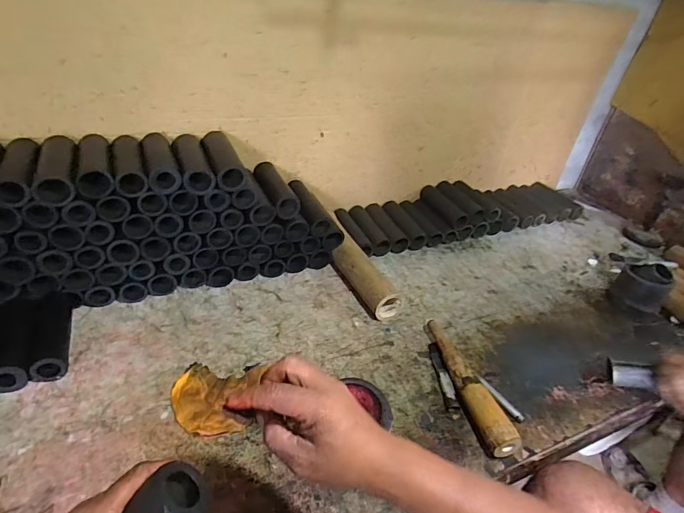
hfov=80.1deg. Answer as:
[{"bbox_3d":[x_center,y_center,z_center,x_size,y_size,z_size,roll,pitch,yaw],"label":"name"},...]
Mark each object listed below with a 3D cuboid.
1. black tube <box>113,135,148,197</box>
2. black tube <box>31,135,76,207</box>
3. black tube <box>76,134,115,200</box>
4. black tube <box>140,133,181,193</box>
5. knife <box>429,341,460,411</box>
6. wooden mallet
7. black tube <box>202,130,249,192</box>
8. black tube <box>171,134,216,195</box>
[{"bbox_3d":[-0.414,-0.178,0.791,0.054,0.047,0.187,-10,37,-23],"label":"black tube"},{"bbox_3d":[-0.512,-0.158,0.735,0.058,0.054,0.187,-10,37,-23],"label":"black tube"},{"bbox_3d":[-0.467,-0.172,0.767,0.055,0.047,0.196,-12,38,-25],"label":"black tube"},{"bbox_3d":[-0.362,-0.186,0.805,0.057,0.046,0.188,-11,37,-24],"label":"black tube"},{"bbox_3d":[0.188,0.218,0.764,0.020,0.018,0.155,2,34,-6],"label":"knife"},{"bbox_3d":[0.225,0.218,0.742,0.055,0.057,0.293,-3,35,-14],"label":"wooden mallet"},{"bbox_3d":[-0.248,-0.202,0.848,0.063,0.053,0.193,-10,37,-23],"label":"black tube"},{"bbox_3d":[-0.308,-0.191,0.831,0.058,0.055,0.189,-11,37,-24],"label":"black tube"}]

